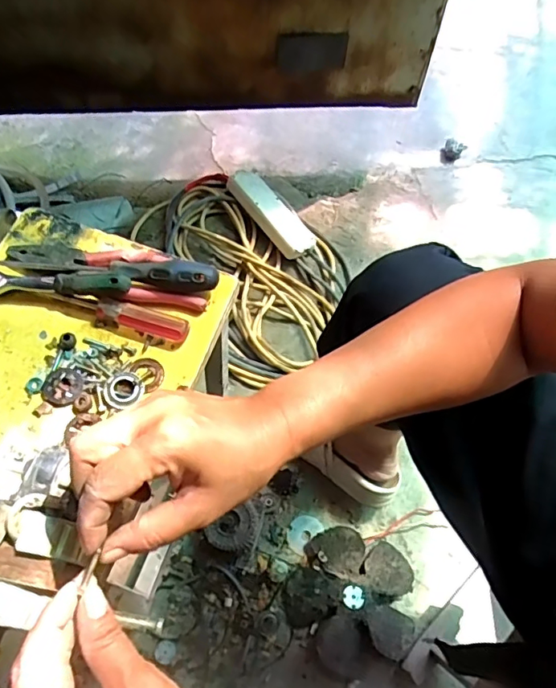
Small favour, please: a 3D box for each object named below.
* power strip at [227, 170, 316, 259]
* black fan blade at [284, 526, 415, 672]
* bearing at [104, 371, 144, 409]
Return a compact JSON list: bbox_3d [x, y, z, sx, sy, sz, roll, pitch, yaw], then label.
[{"bbox_3d":[-0.013,-0.281,1.103,0.095,0.035,0.228,-39,83,-22],"label":"power strip"},{"bbox_3d":[0.109,0.376,0.774,0.180,0.033,0.177,16,62,5],"label":"black fan blade"},{"bbox_3d":[-0.135,0.039,0.453,0.032,0.006,0.033,1,62,-2],"label":"bearing"}]

